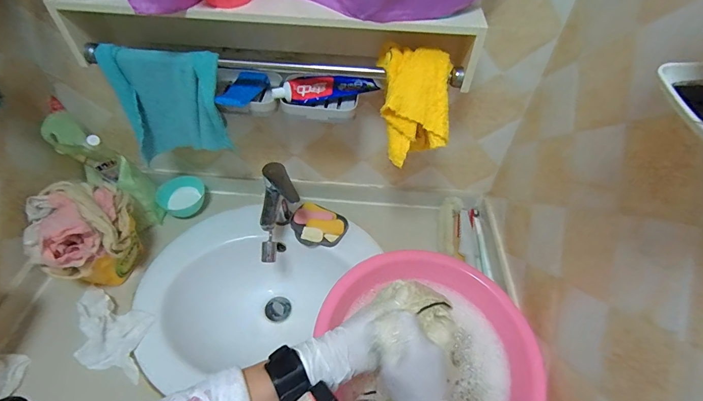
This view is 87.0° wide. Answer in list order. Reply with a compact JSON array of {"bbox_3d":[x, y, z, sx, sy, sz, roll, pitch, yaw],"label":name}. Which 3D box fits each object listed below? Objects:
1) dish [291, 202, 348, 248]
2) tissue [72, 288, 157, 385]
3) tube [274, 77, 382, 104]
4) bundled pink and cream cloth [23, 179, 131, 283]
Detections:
[{"bbox_3d":[-0.074,0.055,0.814,0.118,0.027,0.096,25,53,18],"label":"dish"},{"bbox_3d":[-0.443,0.236,0.669,0.190,0.037,0.112,21,51,15],"label":"tissue"},{"bbox_3d":[-0.042,-0.186,0.615,0.171,0.035,0.025,-11,51,-12],"label":"tube"},{"bbox_3d":[-0.474,0.046,0.642,0.140,0.089,0.146,-11,51,-12],"label":"bundled pink and cream cloth"}]

